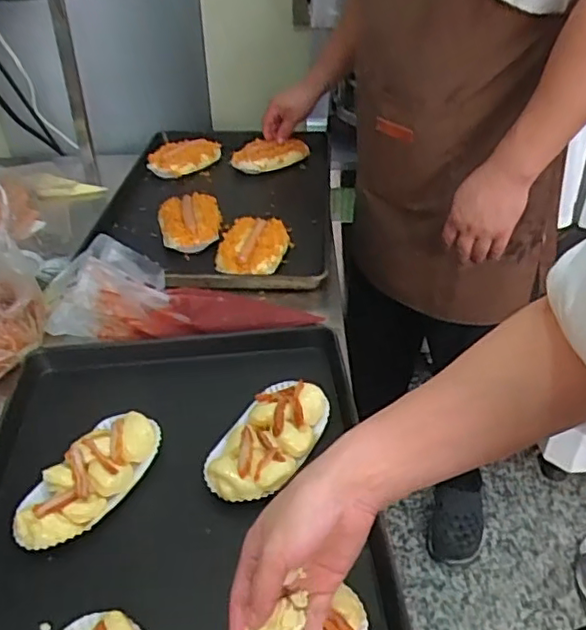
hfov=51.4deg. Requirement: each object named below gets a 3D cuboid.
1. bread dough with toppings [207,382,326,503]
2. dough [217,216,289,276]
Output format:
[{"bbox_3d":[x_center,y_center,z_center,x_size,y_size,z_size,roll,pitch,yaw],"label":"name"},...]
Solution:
[{"bbox_3d":[-0.025,0.131,0.664,0.094,0.034,0.167,18,41,22],"label":"bread dough with toppings"},{"bbox_3d":[-0.062,-0.119,0.995,0.100,0.027,0.154,6,38,9],"label":"dough"}]

